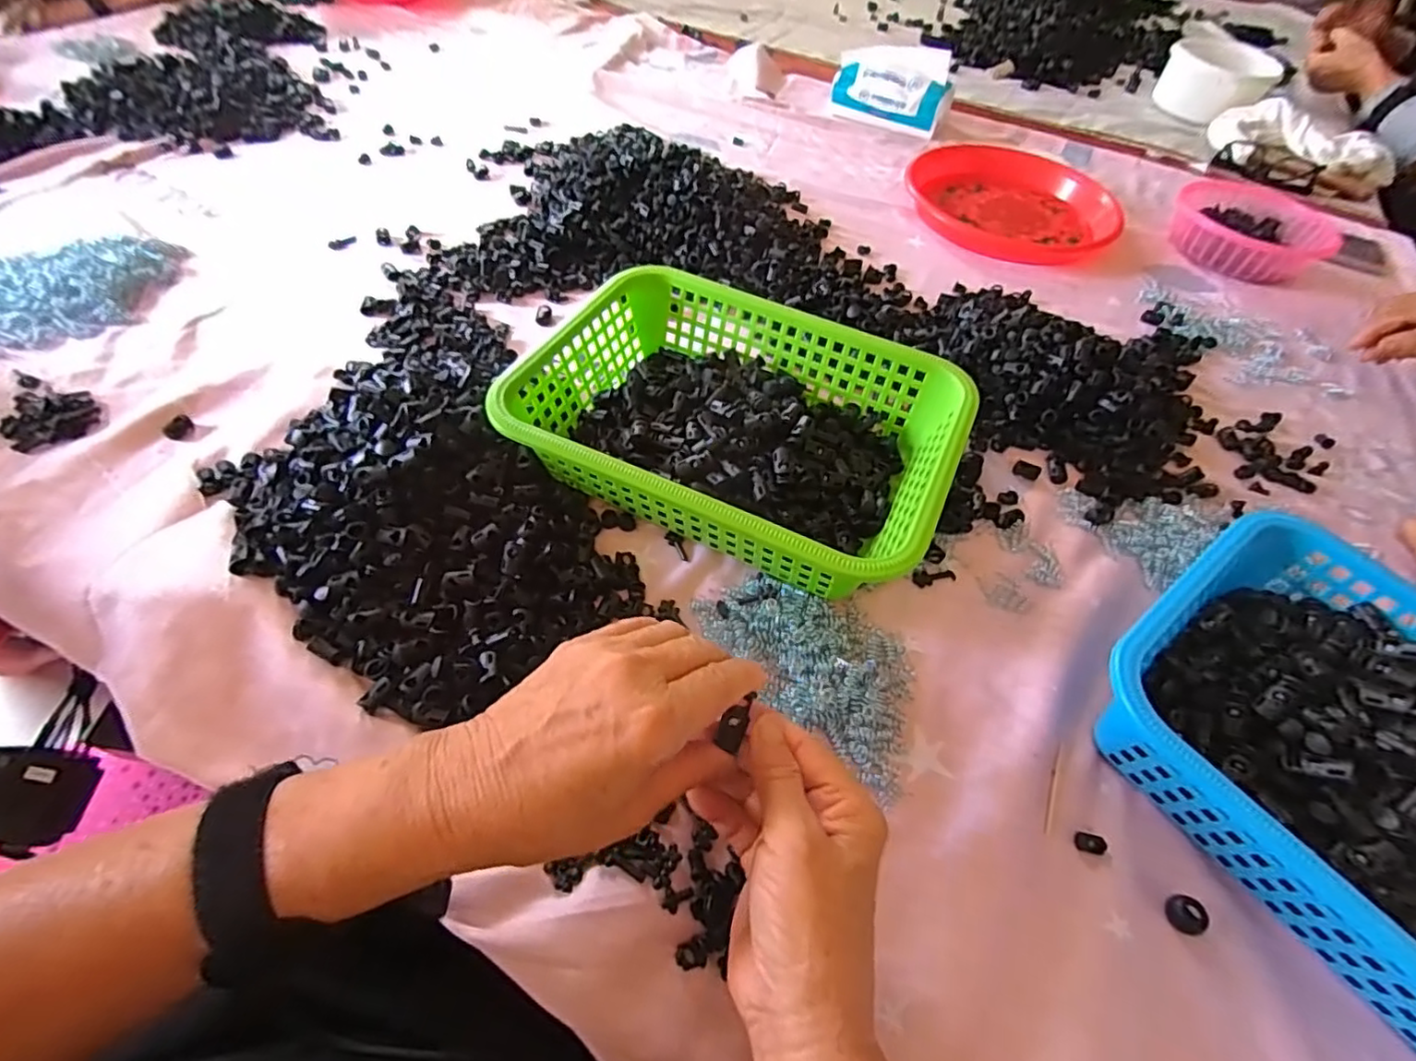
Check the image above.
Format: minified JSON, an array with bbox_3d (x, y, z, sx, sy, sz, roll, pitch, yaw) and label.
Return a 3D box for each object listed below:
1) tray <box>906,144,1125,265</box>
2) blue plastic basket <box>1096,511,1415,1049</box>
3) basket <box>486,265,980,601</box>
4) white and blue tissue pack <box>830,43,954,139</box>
[{"bbox_3d":[0.363,-0.405,0.741,0.210,0.037,0.217,2,56,-3],"label":"tray"},{"bbox_3d":[0.366,0.143,0.321,0.205,0.082,0.288,-29,63,-22],"label":"blue plastic basket"},{"bbox_3d":[0.023,-0.079,0.450,0.292,0.071,0.208,24,57,11],"label":"basket"},{"bbox_3d":[0.260,-0.626,0.867,0.165,0.077,0.083,24,57,11],"label":"white and blue tissue pack"}]

